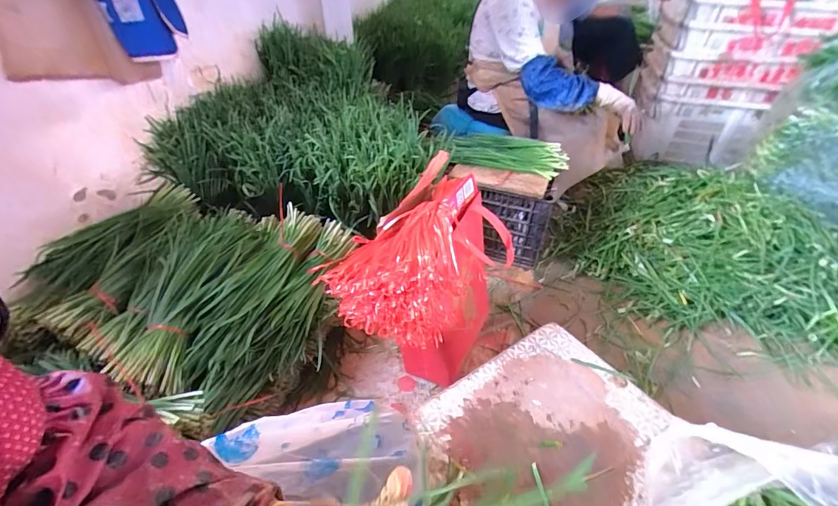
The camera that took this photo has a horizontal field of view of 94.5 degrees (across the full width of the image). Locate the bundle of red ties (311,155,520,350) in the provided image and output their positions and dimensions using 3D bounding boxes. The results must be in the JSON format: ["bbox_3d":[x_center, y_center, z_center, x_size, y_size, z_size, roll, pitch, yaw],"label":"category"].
[{"bbox_3d":[0.015,-0.013,0.768,0.209,0.219,0.398,26,48,28],"label":"bundle of red ties"}]

